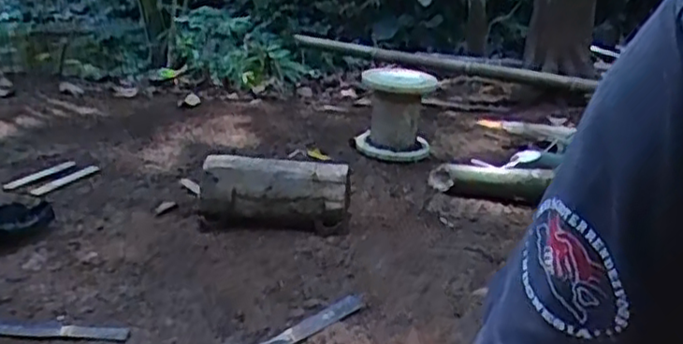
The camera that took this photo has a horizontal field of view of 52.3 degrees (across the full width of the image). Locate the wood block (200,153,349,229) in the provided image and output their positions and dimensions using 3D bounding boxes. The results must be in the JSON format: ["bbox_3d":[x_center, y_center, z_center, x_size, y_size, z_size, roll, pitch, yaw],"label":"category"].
[{"bbox_3d":[-0.128,0.046,1.387,0.288,0.129,0.099,2,22,0],"label":"wood block"}]

